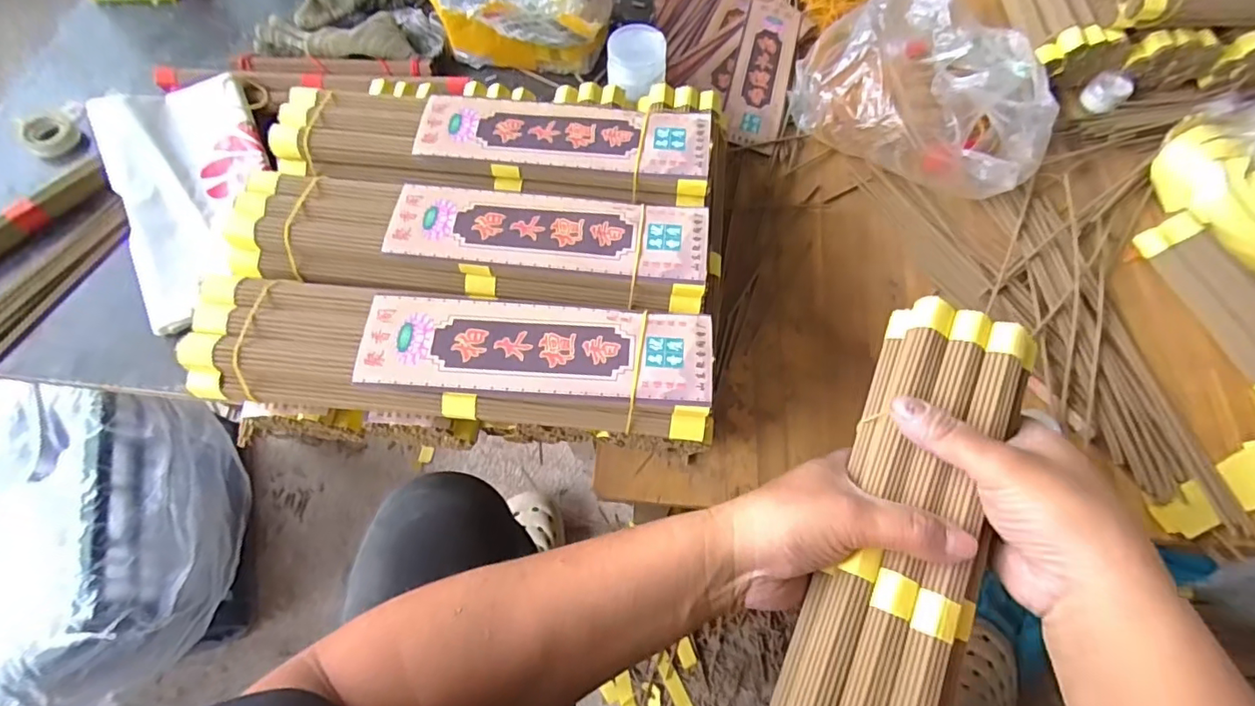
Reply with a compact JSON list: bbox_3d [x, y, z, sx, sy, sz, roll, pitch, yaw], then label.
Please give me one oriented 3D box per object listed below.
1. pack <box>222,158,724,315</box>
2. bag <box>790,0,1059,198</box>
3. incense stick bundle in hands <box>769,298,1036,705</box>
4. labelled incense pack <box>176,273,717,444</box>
[{"bbox_3d":[-0.106,-0.072,0.385,0.313,0.039,0.092,9,66,4],"label":"pack"},{"bbox_3d":[0.293,-0.261,0.544,0.240,0.068,0.181,26,69,11],"label":"bag"},{"bbox_3d":[0.148,0.119,0.307,0.077,0.037,0.316,21,73,9],"label":"incense stick bundle in hands"},{"bbox_3d":[-0.108,0.004,0.360,0.319,0.055,0.080,5,66,2],"label":"labelled incense pack"}]

